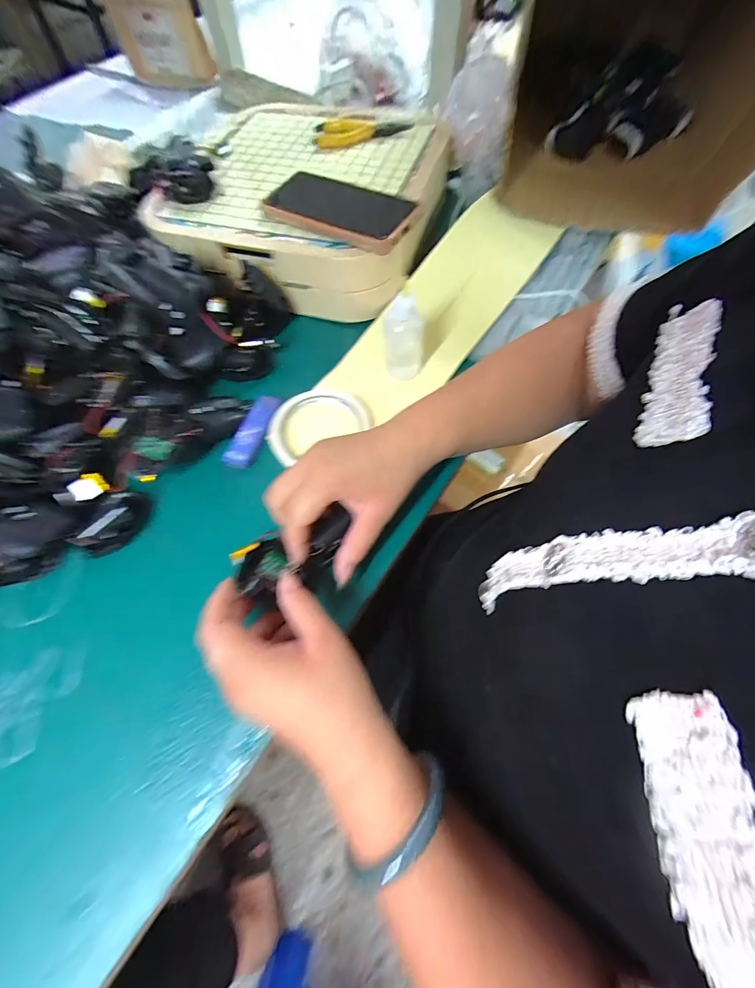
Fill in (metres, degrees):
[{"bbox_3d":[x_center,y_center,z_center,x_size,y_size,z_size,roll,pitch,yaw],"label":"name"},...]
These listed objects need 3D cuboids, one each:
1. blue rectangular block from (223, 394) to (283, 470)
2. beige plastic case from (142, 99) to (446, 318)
[{"bbox_3d":[-0.122,-0.062,0.358,0.027,0.008,0.080,18,67,9],"label":"blue rectangular block"},{"bbox_3d":[-0.085,-0.373,0.469,0.307,0.083,0.304,15,67,8],"label":"beige plastic case"}]

